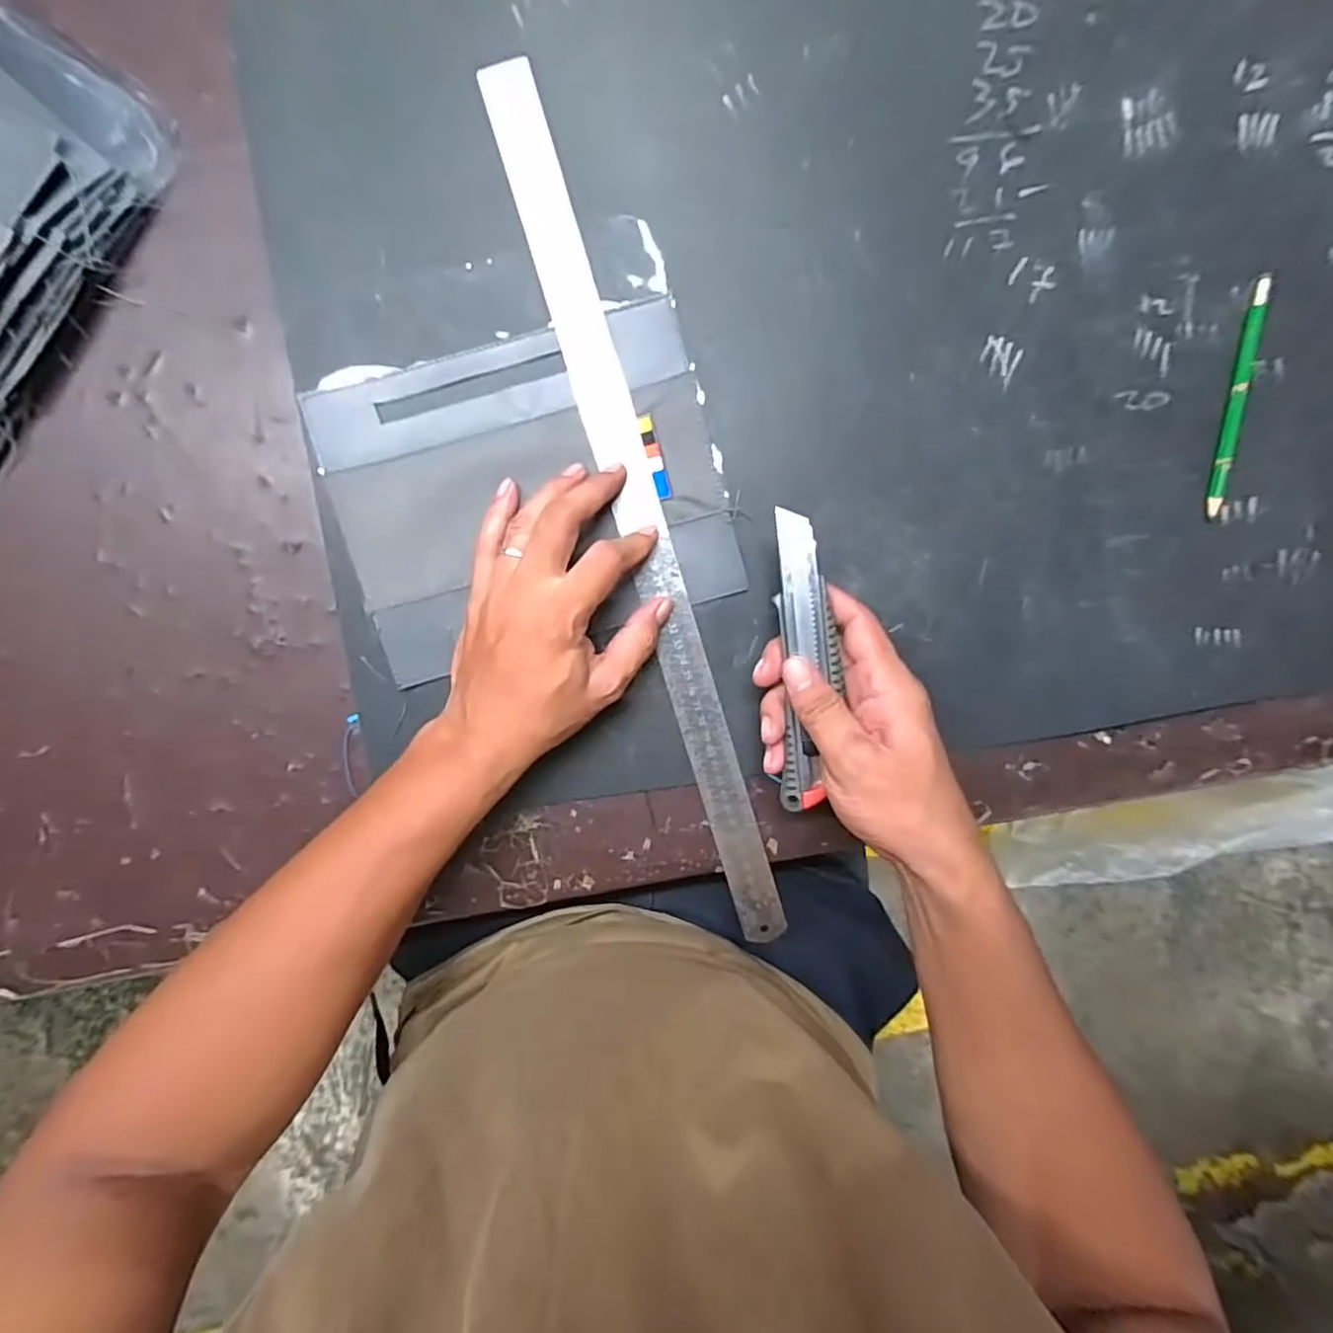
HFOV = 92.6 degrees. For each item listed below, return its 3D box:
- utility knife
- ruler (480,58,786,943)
[{"bbox_3d":[0.078,-0.001,0.351,0.031,0.011,0.162,-2,97,-2],"label":"utility knife"},{"bbox_3d":[-0.012,-0.073,0.379,0.031,0.004,0.518,-17,97,0],"label":"ruler"}]

